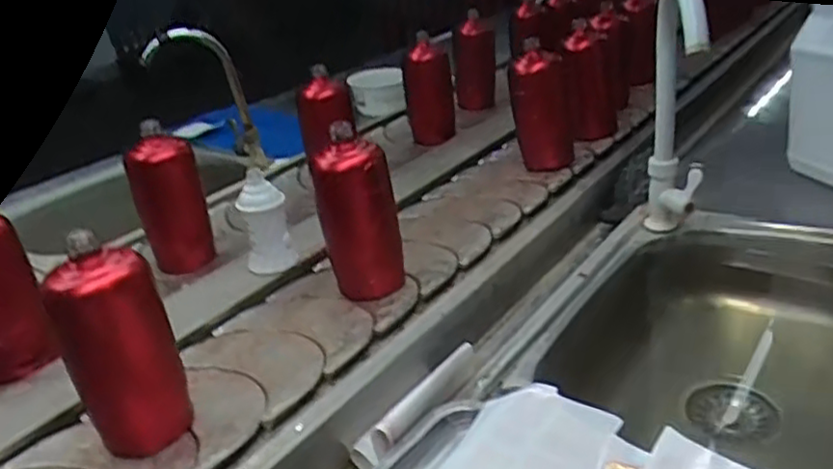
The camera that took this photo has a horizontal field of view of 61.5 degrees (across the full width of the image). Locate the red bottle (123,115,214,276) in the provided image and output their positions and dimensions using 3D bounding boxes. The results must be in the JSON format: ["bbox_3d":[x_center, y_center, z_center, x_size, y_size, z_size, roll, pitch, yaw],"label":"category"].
[{"bbox_3d":[-0.317,-0.045,0.895,0.062,0.176,0.067,4,26,28],"label":"red bottle"}]

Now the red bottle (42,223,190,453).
[{"bbox_3d":[-0.238,0.095,0.574,0.060,0.174,0.079,9,29,33],"label":"red bottle"}]

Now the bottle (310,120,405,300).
[{"bbox_3d":[-0.064,-0.022,0.763,0.078,0.178,0.069,-13,23,-9],"label":"bottle"}]

